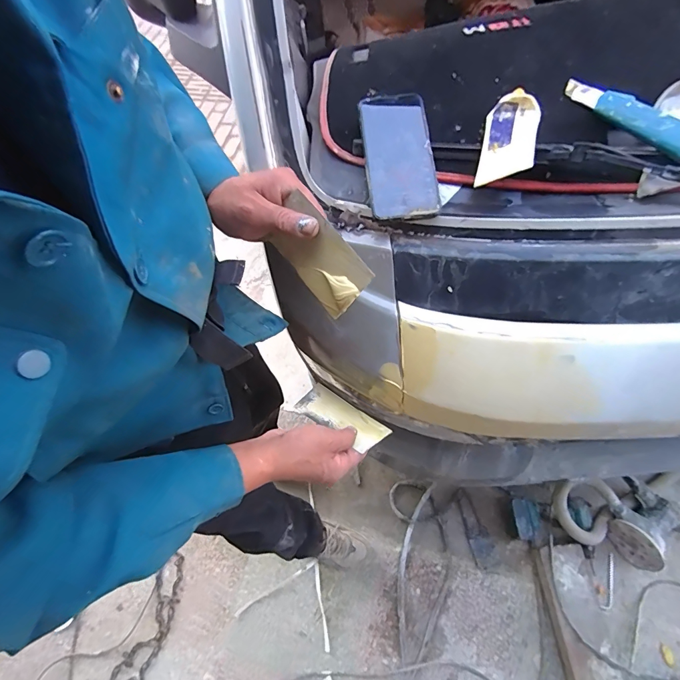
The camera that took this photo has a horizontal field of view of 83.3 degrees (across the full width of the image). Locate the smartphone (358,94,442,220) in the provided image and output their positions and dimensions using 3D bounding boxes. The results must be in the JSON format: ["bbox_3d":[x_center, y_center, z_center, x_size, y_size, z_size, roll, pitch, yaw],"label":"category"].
[{"bbox_3d":[0.068,-0.215,0.443,0.076,0.007,0.160,-6,76,-1],"label":"smartphone"}]

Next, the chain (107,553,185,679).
[{"bbox_3d":[-0.612,0.913,1.094,0.158,0.027,0.553,31,73,18],"label":"chain"}]

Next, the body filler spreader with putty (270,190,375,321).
[{"bbox_3d":[-0.023,-0.080,0.382,0.109,0.072,0.011,49,42,3],"label":"body filler spreader with putty"}]

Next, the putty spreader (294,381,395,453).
[{"bbox_3d":[0.005,0.114,0.558,0.132,0.005,0.068,30,38,7],"label":"putty spreader"}]

